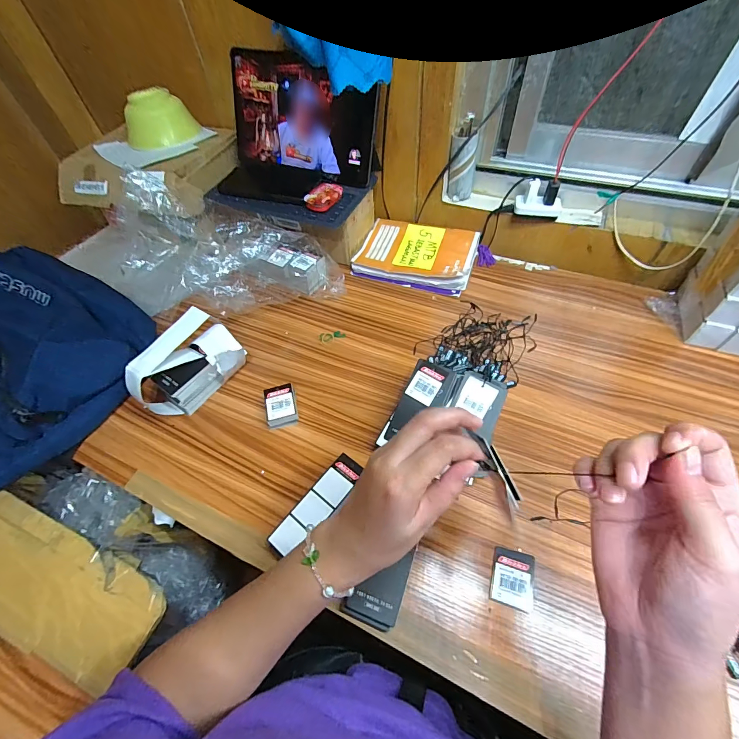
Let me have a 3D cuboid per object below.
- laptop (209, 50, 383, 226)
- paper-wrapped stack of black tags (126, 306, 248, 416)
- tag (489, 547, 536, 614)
[{"bbox_3d":[-0.138,-0.363,0.595,0.273,0.189,0.184,20,58,17],"label":"laptop"},{"bbox_3d":[-0.230,0.006,0.473,0.077,0.103,0.132,28,61,22],"label":"paper-wrapped stack of black tags"},{"bbox_3d":[0.144,0.209,0.358,0.040,0.004,0.051,13,56,13],"label":"tag"}]

